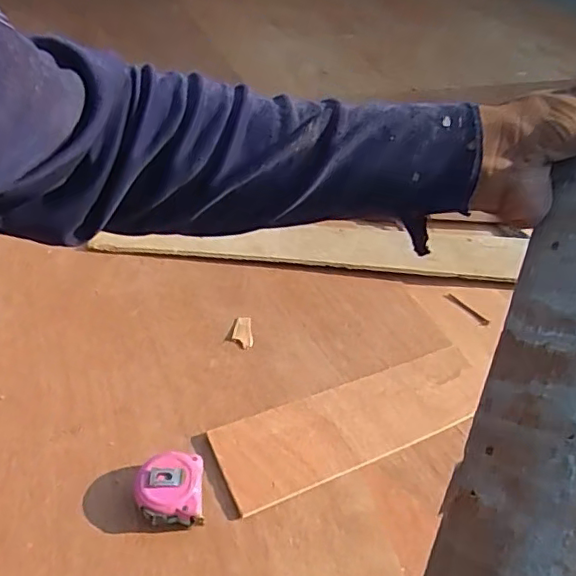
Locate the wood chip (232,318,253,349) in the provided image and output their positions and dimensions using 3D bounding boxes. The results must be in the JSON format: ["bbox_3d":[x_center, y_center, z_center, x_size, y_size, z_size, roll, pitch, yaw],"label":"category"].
[{"bbox_3d":[-0.060,0.059,0.741,0.026,0.010,0.046,-4,45,-10],"label":"wood chip"}]

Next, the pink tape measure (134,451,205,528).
[{"bbox_3d":[-0.117,0.202,0.566,0.064,0.034,0.066,-1,45,-8],"label":"pink tape measure"}]

